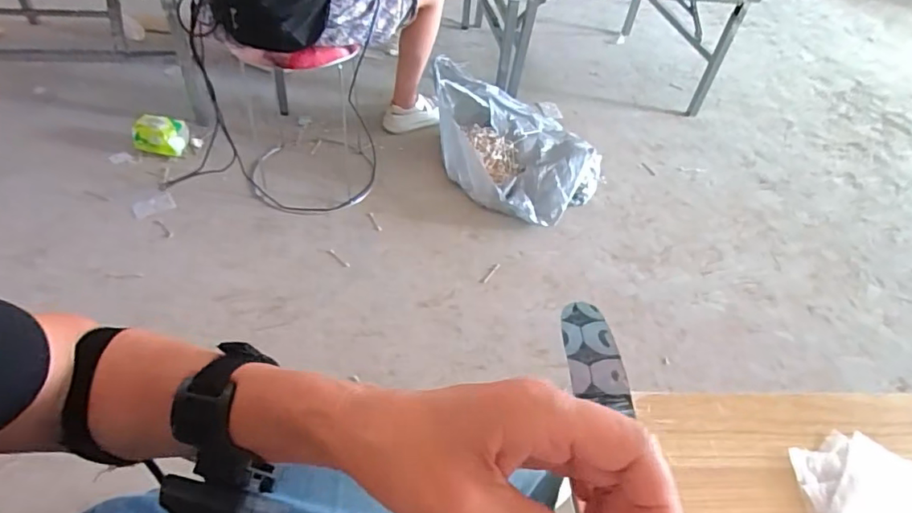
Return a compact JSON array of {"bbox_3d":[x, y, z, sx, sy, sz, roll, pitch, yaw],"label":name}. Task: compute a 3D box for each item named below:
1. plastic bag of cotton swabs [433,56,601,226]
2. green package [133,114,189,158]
[{"bbox_3d":[0.192,-0.362,1.563,0.413,0.265,0.504,-27,55,-28],"label":"plastic bag of cotton swabs"},{"bbox_3d":[-0.868,-0.352,1.525,0.146,0.104,0.078,5,47,-1],"label":"green package"}]

